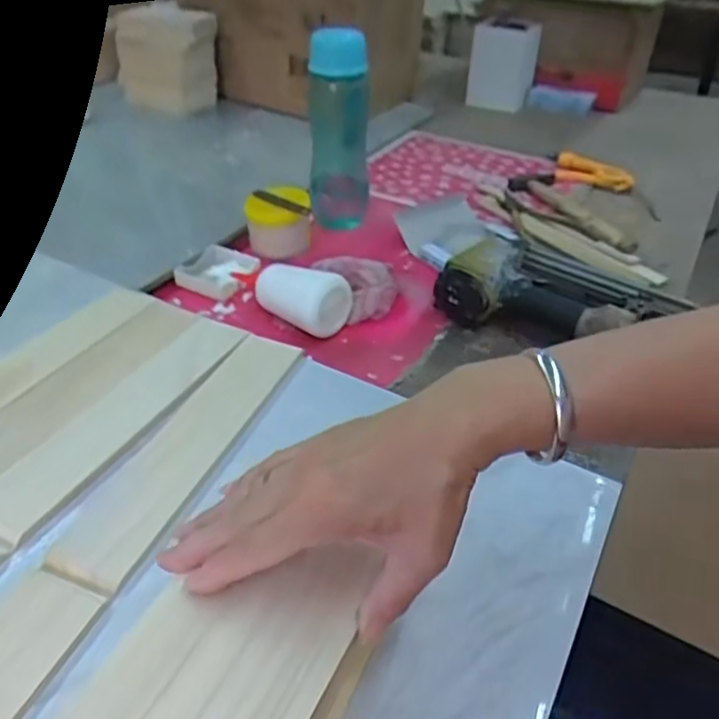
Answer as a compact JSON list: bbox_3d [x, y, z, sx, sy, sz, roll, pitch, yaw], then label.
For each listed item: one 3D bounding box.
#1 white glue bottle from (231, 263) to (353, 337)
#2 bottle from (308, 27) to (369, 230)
[{"bbox_3d":[-0.082,-0.079,0.663,0.155,0.050,0.055,26,44,28],"label":"white glue bottle"},{"bbox_3d":[-0.024,-0.285,0.781,0.073,0.222,0.069,-1,37,-4],"label":"bottle"}]

